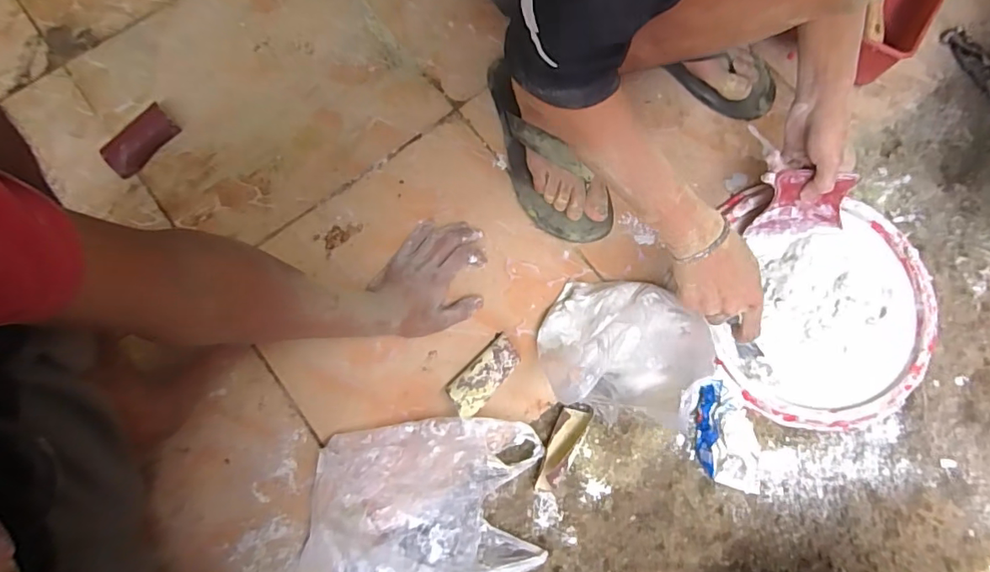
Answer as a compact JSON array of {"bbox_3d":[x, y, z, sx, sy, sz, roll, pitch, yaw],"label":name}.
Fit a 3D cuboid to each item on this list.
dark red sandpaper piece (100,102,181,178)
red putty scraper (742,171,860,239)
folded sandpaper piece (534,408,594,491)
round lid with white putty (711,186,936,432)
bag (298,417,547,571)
[{"bbox_3d":[-0.481,-0.196,0.701,0.048,0.028,0.100,35,79,7],"label":"dark red sandpaper piece"},{"bbox_3d":[0.376,-0.102,0.635,0.113,0.086,0.006,-5,39,5],"label":"red putty scraper"},{"bbox_3d":[0.080,0.189,0.600,0.037,0.028,0.107,23,78,4],"label":"folded sandpaper piece"},{"bbox_3d":[0.411,0.031,0.644,0.257,0.044,0.284,14,77,2],"label":"round lid with white putty"},{"bbox_3d":[-0.080,0.251,0.580,0.256,0.048,0.188,-2,77,-1],"label":"bag"}]

